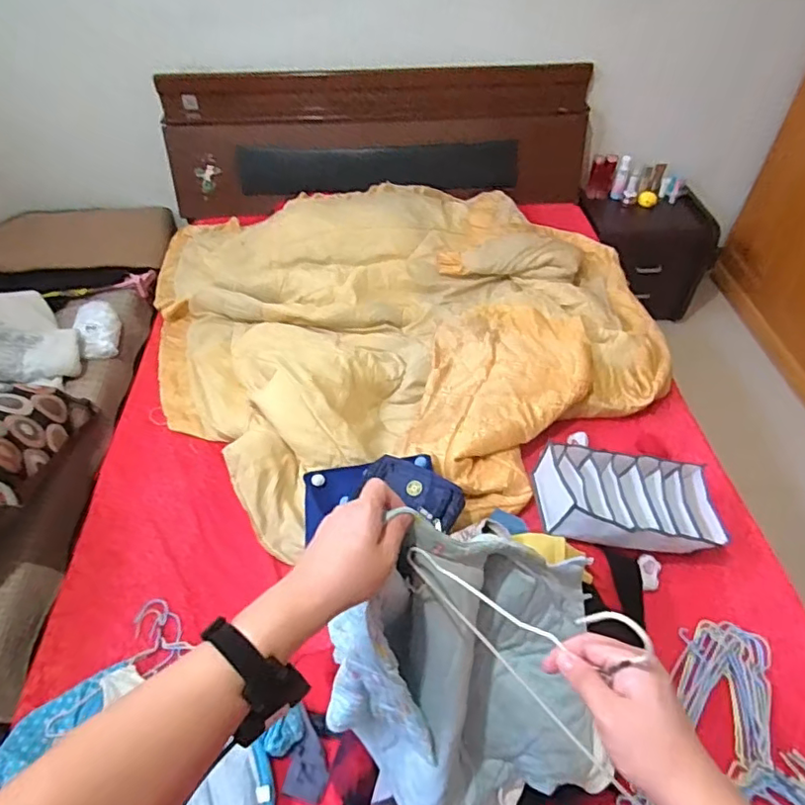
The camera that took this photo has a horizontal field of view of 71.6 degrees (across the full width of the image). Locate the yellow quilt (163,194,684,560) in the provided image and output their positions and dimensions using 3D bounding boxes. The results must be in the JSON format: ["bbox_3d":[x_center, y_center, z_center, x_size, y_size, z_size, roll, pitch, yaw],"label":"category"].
[{"bbox_3d":[-0.050,-0.341,1.702,1.395,0.164,1.524,-32,55,-24],"label":"yellow quilt"}]

